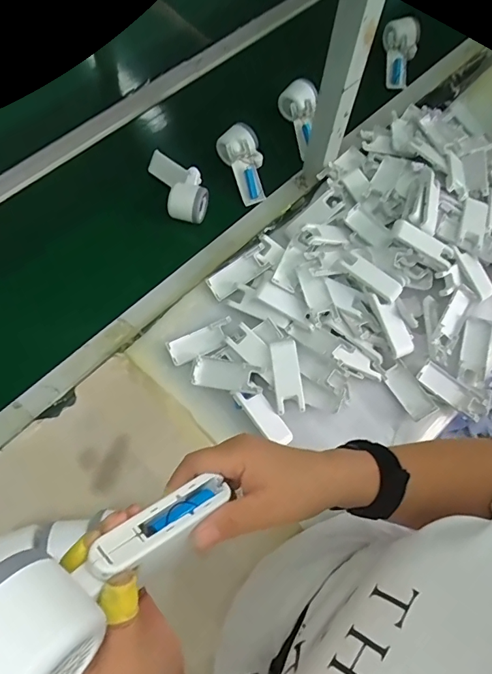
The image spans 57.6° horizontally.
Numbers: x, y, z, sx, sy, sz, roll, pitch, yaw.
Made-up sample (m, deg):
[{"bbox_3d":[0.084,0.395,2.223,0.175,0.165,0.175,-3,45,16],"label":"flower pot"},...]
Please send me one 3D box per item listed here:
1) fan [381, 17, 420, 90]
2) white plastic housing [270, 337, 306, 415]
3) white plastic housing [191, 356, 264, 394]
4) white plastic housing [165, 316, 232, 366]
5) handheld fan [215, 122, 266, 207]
[{"bbox_3d":[0.287,-0.540,0.845,0.062,0.039,0.133,6,86,0],"label":"fan"},{"bbox_3d":[0.059,0.055,0.647,0.040,0.021,0.104,-7,87,-5],"label":"white plastic housing"},{"bbox_3d":[-0.028,0.054,0.641,0.105,0.014,0.046,10,66,20],"label":"white plastic housing"},{"bbox_3d":[-0.066,0.007,0.676,0.102,0.011,0.041,-23,70,-11],"label":"white plastic housing"},{"bbox_3d":[-0.003,-0.295,0.768,0.065,0.031,0.131,-19,99,-10],"label":"handheld fan"}]

